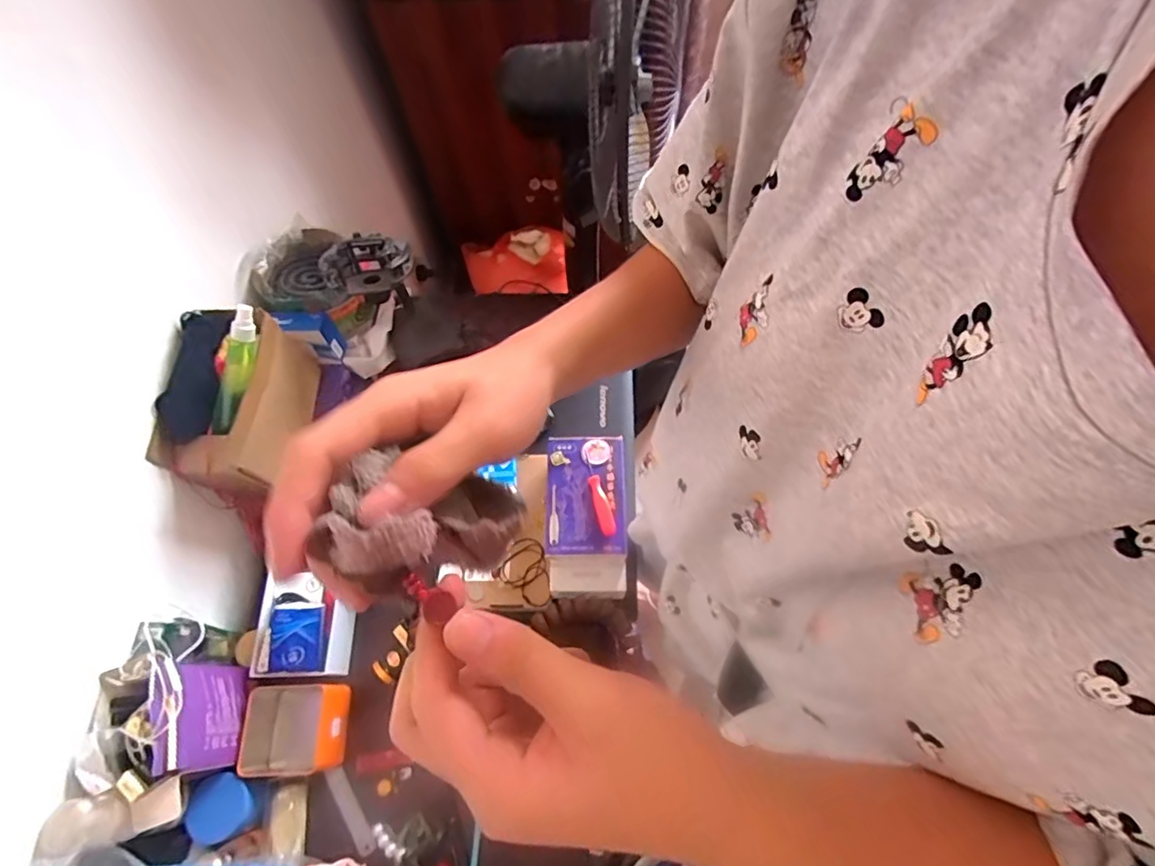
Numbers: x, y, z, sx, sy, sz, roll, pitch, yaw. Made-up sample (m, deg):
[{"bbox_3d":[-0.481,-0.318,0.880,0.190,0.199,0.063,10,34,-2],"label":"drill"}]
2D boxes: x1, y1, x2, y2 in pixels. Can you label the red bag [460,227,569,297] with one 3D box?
[{"bbox_3d":[-0.146,-0.394,1.265,0.256,0.104,0.160,2,65,5],"label":"red bag"}]

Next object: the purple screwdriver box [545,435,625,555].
[{"bbox_3d":[0.008,0.069,0.653,0.091,0.017,0.141,-1,65,3],"label":"purple screwdriver box"}]

